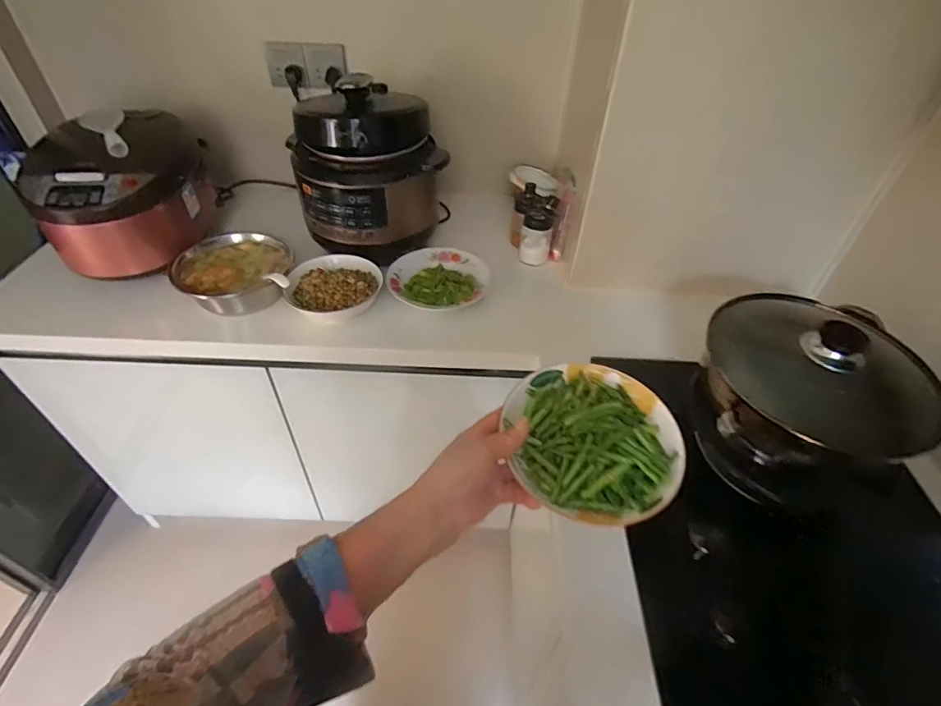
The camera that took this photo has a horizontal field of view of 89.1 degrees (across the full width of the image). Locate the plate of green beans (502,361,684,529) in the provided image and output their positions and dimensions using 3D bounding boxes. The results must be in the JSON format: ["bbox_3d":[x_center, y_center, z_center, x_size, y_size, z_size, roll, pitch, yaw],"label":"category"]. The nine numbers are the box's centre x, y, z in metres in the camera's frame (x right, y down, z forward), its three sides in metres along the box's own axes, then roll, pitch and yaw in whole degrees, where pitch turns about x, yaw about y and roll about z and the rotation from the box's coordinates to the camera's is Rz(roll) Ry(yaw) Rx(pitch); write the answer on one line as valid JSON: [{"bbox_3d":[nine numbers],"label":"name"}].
[{"bbox_3d":[0.121,0.079,0.473,0.164,0.037,0.167,4,45,2],"label":"plate of green beans"}]

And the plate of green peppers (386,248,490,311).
[{"bbox_3d":[-0.061,-0.147,0.933,0.197,0.045,0.155,-13,47,-15],"label":"plate of green peppers"}]

